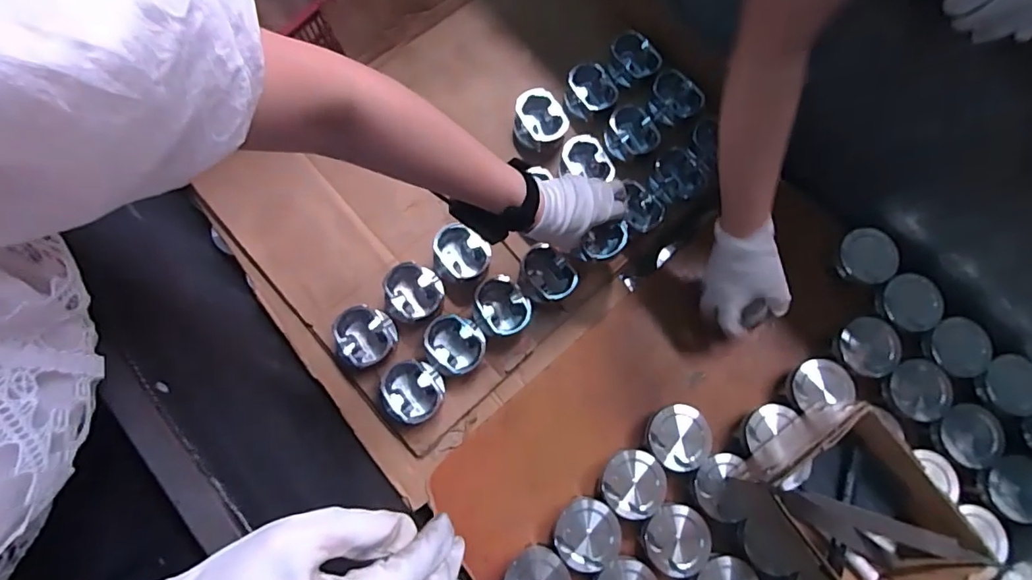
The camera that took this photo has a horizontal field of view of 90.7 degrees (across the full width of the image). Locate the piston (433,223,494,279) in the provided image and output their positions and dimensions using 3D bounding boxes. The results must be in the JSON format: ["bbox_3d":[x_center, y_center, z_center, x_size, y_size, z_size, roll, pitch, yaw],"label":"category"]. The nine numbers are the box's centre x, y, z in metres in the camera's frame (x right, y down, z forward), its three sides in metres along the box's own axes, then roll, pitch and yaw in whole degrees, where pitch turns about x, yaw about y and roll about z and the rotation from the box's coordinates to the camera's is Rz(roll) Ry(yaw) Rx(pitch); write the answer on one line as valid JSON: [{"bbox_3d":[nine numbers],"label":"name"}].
[{"bbox_3d":[-0.073,-0.049,0.686,0.079,0.039,0.063,40,81,8],"label":"piston"}]

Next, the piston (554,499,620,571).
[{"bbox_3d":[0.081,0.284,0.599,0.069,0.050,0.074,0,78,0],"label":"piston"}]

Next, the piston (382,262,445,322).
[{"bbox_3d":[-0.134,0.004,0.670,0.073,0.048,0.073,0,78,0],"label":"piston"}]

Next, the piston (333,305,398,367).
[{"bbox_3d":[-0.190,0.059,0.643,0.076,0.059,0.074,0,78,0],"label":"piston"}]

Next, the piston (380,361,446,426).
[{"bbox_3d":[-0.127,0.127,0.632,0.071,0.043,0.075,0,78,0],"label":"piston"}]

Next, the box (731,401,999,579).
[{"bbox_3d":[0.356,0.251,0.555,0.173,0.105,0.190,-37,81,-7],"label":"box"}]

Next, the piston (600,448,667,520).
[{"bbox_3d":[0.140,0.232,0.617,0.074,0.054,0.070,0,78,0],"label":"piston"}]

